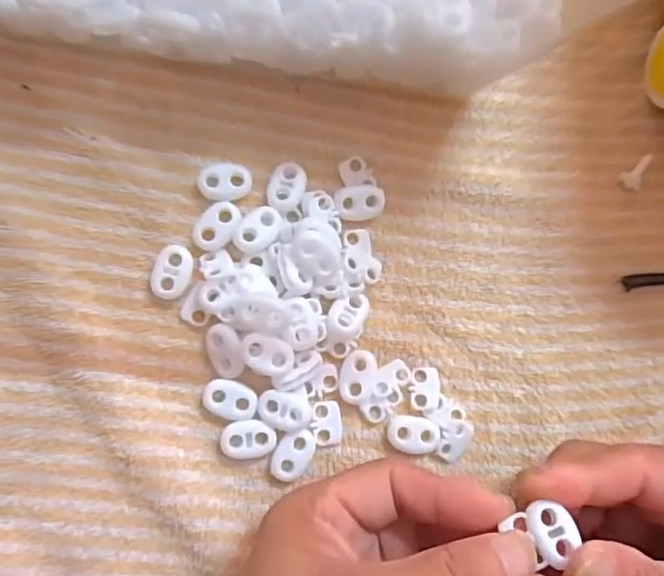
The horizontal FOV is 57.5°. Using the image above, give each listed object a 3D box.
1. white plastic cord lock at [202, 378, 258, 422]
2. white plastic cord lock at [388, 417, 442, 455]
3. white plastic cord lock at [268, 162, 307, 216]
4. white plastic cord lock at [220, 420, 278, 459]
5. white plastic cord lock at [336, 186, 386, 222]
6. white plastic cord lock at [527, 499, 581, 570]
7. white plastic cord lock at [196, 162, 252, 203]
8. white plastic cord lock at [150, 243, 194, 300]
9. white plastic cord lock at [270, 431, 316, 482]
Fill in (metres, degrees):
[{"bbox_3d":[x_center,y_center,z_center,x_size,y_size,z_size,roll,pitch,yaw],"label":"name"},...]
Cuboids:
[{"bbox_3d":[-0.041,0.046,0.246,0.021,0.004,0.015,20,83,-7],"label":"white plastic cord lock"},{"bbox_3d":[0.035,0.062,0.257,0.023,0.004,0.014,10,84,-8],"label":"white plastic cord lock"},{"bbox_3d":[-0.019,-0.042,0.258,0.015,0.007,0.023,22,83,-6],"label":"white plastic cord lock"},{"bbox_3d":[-0.034,0.061,0.245,0.022,0.004,0.015,-2,86,-9],"label":"white plastic cord lock"},{"bbox_3d":[0.012,-0.037,0.261,0.022,0.004,0.014,-8,101,-14],"label":"white plastic cord lock"},{"bbox_3d":[0.075,0.083,0.206,0.014,0.008,0.018,-26,68,-6],"label":"white plastic cord lock"},{"bbox_3d":[-0.045,-0.044,0.255,0.022,0.006,0.016,-4,86,-9],"label":"white plastic cord lock"},{"bbox_3d":[-0.065,-0.006,0.247,0.015,0.007,0.022,11,84,-8],"label":"white plastic cord lock"},{"bbox_3d":[-0.016,0.069,0.249,0.015,0.005,0.022,33,82,-5],"label":"white plastic cord lock"}]

